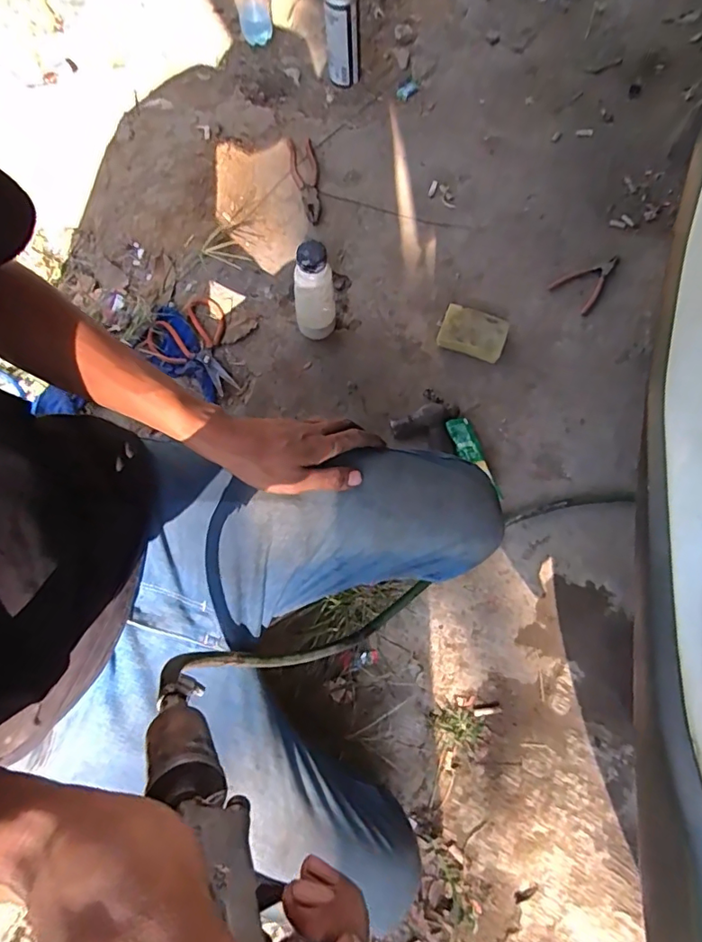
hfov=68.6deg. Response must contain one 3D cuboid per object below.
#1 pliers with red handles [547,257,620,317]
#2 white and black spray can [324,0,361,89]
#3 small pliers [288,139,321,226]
[{"bbox_3d":[0.400,-0.334,0.890,0.078,0.008,0.130,31,75,10],"label":"pliers with red handles"},{"bbox_3d":[-0.015,-0.834,0.993,0.064,0.169,0.059,0,72,0],"label":"white and black spray can"},{"bbox_3d":[-0.082,-0.541,0.960,0.051,0.015,0.203,-10,72,-3],"label":"small pliers"}]

